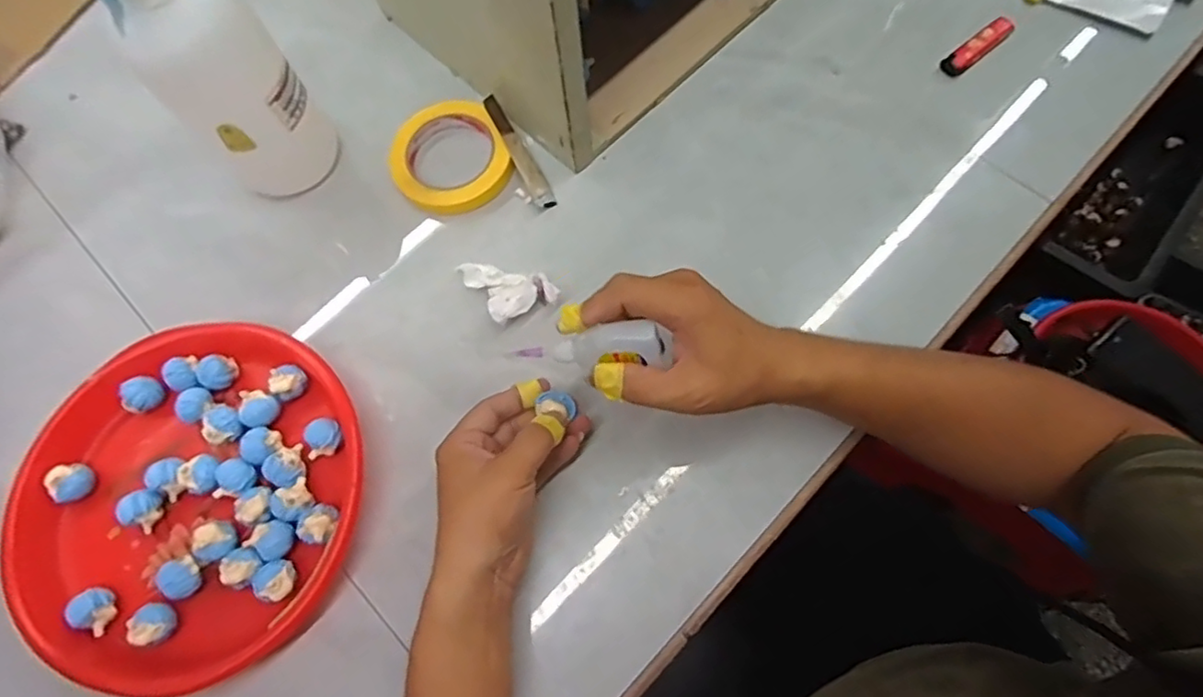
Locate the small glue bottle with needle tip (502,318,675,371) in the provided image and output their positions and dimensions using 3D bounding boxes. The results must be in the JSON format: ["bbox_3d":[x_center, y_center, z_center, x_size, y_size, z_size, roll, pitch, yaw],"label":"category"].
[{"bbox_3d":[-0.006,0.001,0.381,0.100,0.026,0.022,-6,75,19],"label":"small glue bottle with needle tip"}]

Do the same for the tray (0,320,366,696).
[{"bbox_3d":[-0.300,0.104,0.456,0.248,0.048,0.244,0,76,-1],"label":"tray"}]

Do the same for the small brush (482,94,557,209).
[{"bbox_3d":[-0.073,-0.175,0.547,0.018,0.014,0.117,-28,78,-7],"label":"small brush"}]

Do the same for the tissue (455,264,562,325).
[{"bbox_3d":[-0.077,-0.055,0.506,0.053,0.023,0.074,-38,79,-9],"label":"tissue"}]

